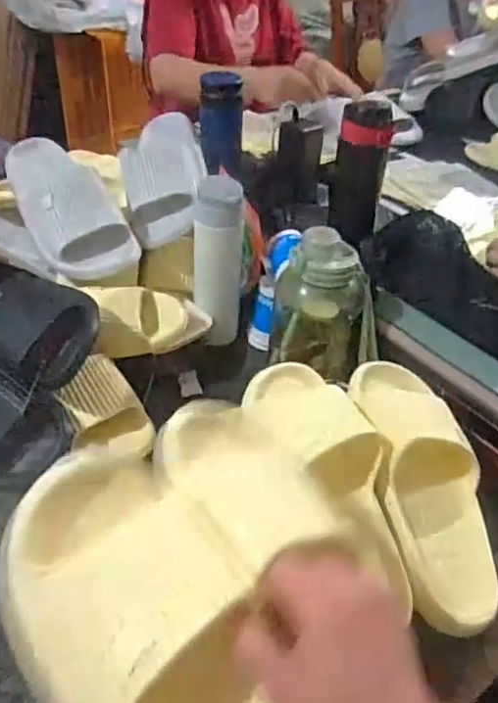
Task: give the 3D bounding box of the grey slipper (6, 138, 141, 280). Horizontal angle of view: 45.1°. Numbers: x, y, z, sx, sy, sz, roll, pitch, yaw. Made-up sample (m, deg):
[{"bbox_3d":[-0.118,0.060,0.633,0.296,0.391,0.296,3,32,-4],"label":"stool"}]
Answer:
[{"bbox_3d":[-0.245,-0.188,0.798,0.099,0.069,0.223,-33,79,-31],"label":"grey slipper"}]

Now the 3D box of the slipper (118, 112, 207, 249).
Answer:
[{"bbox_3d":[-0.117,-0.259,0.921,0.130,0.085,0.256,-31,52,10],"label":"slipper"}]

